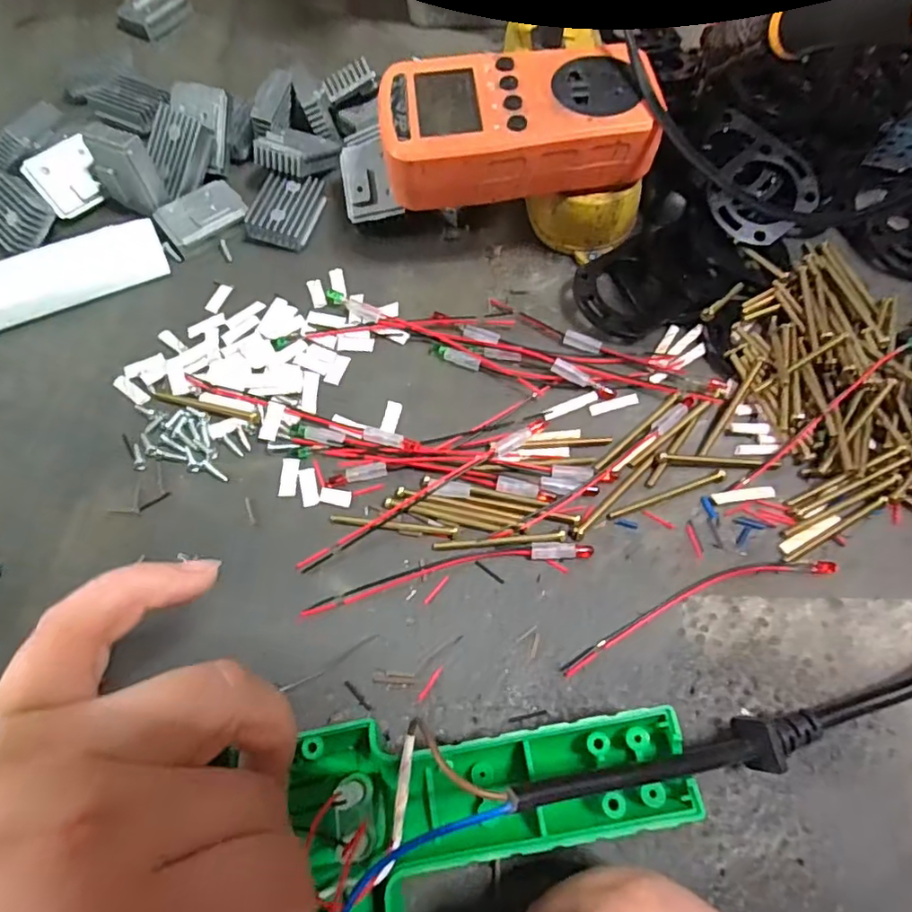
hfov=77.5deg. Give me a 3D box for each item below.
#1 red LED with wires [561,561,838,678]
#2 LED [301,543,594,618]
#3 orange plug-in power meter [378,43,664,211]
[{"bbox_3d":[0.098,0.060,0.233,0.120,0.004,0.016,-19,68,-7],"label":"red LED with wires"},{"bbox_3d":[-0.003,0.049,0.240,0.122,0.004,0.012,-11,67,-4],"label":"LED"},{"bbox_3d":[0.027,-0.160,0.273,0.122,0.031,0.065,-9,67,-3],"label":"orange plug-in power meter"}]

